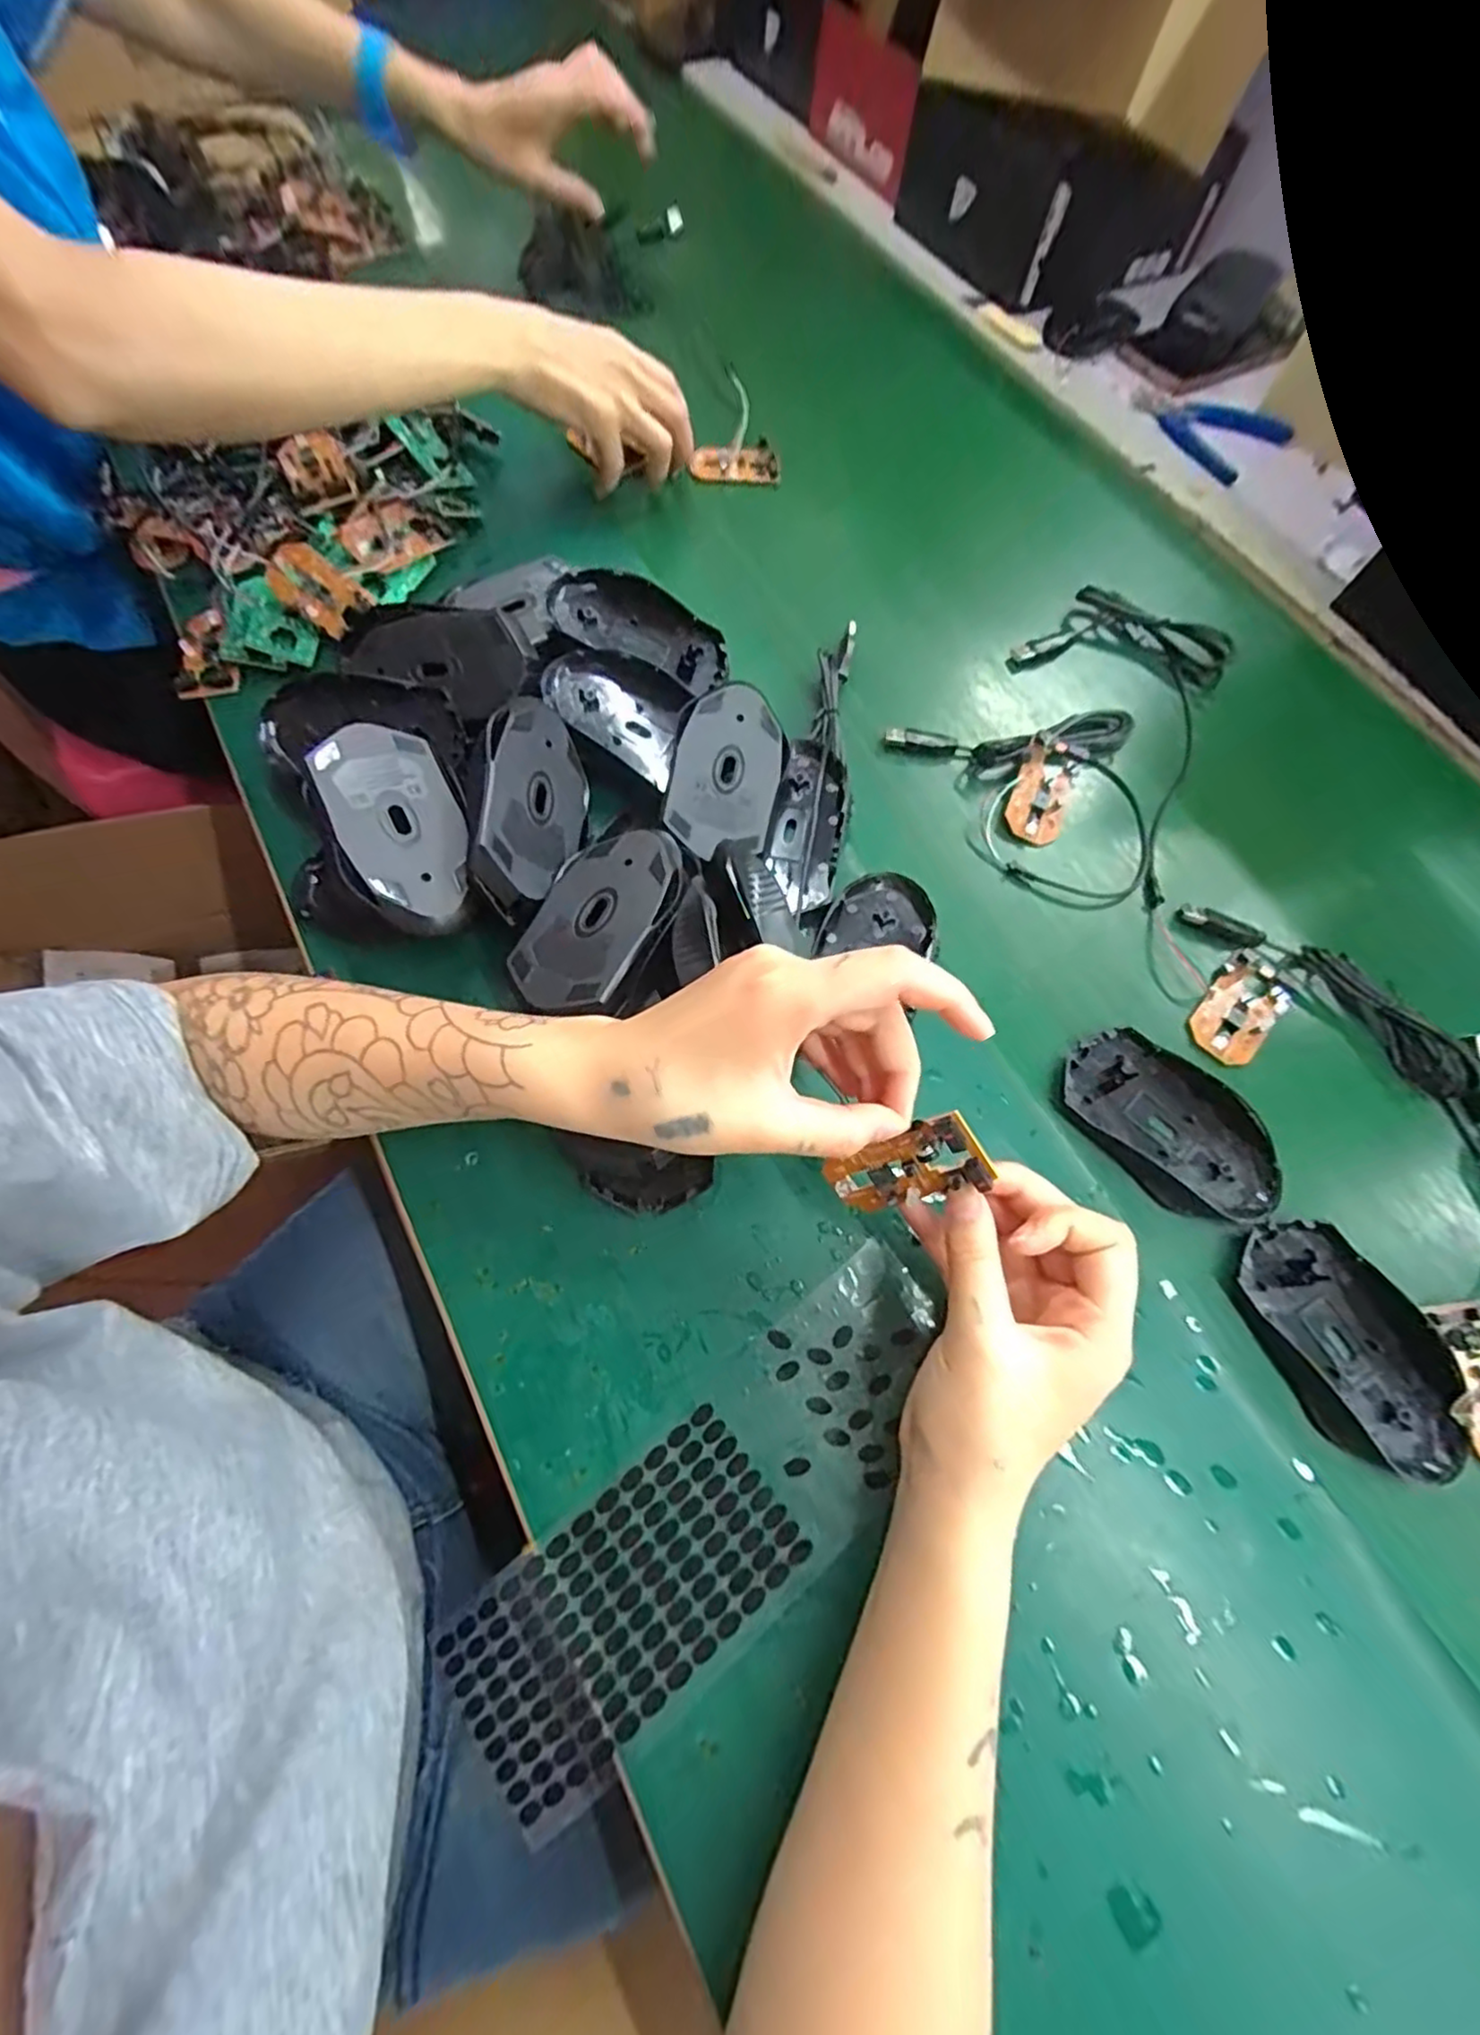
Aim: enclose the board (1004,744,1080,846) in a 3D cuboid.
[{"bbox_3d":[0.187,-0.139,0.433,0.035,0.008,0.066,25,78,-10],"label":"board"}]

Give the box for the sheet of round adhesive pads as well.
[{"bbox_3d":[-0.006,0.208,0.296,0.241,0.010,0.078,-37,74,-14],"label":"sheet of round adhesive pads"}]

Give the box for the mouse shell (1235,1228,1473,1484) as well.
[{"bbox_3d":[0.284,0.151,0.327,0.066,0.017,0.111,-24,71,-11],"label":"mouse shell"}]

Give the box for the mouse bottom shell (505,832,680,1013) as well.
[{"bbox_3d":[-0.070,-0.052,0.346,0.062,0.016,0.108,29,70,7],"label":"mouse bottom shell"}]

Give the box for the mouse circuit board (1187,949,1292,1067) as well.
[{"bbox_3d":[0.280,-0.006,0.391,0.037,0.007,0.071,43,73,14],"label":"mouse circuit board"}]

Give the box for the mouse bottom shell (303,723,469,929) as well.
[{"bbox_3d":[-0.170,-0.095,0.346,0.059,0.012,0.105,-17,81,-25],"label":"mouse bottom shell"}]

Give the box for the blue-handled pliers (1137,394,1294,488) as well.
[{"bbox_3d":[0.395,-0.502,0.594,0.103,0.006,0.111,-42,77,-17],"label":"blue-handled pliers"}]

